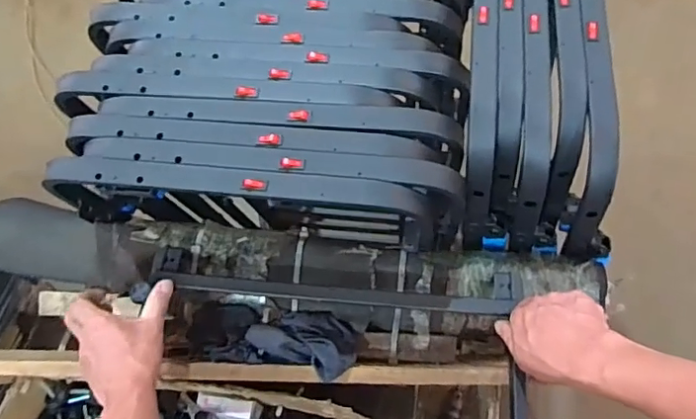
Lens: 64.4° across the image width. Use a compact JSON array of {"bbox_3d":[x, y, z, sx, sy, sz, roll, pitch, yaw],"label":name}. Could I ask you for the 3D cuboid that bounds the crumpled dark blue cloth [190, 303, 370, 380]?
[{"bbox_3d":[-0.105,0.170,0.743,0.238,0.044,0.087,9,64,8],"label":"crumpled dark blue cloth"}]

